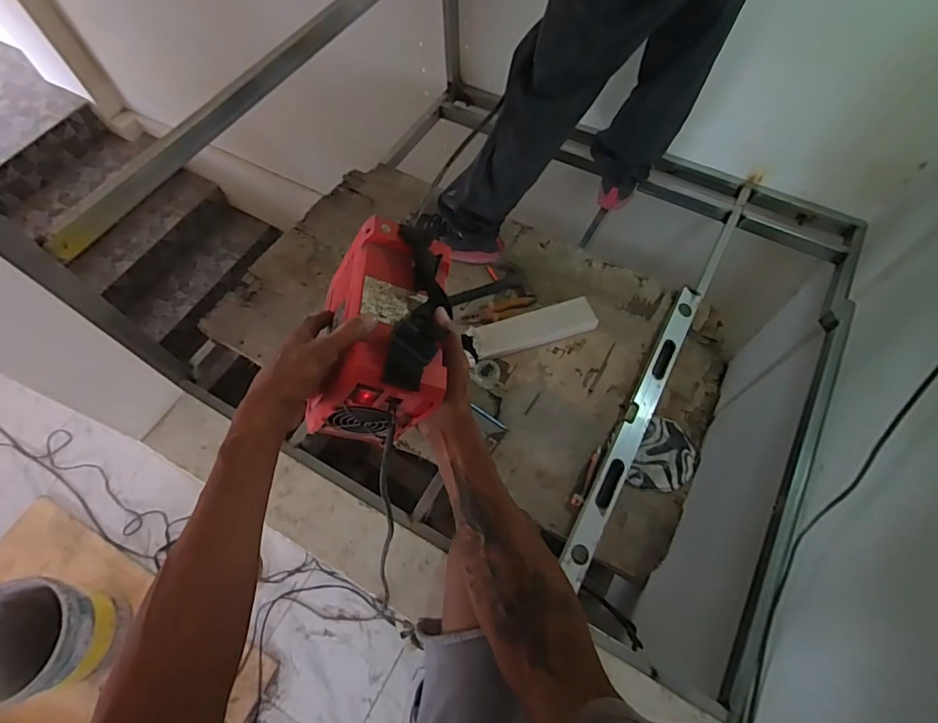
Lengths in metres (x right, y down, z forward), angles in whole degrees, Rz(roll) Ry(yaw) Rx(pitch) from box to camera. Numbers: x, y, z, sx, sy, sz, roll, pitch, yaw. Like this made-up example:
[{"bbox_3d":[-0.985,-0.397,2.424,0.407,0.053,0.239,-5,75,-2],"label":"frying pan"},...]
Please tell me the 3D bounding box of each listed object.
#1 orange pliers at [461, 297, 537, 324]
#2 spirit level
[{"bbox_3d":[0.079,-0.130,1.220,0.188,0.026,0.059,-25,66,-11],"label":"orange pliers"},{"bbox_3d":[0.373,0.129,1.073,0.061,0.035,0.772,26,67,13],"label":"spirit level"}]

